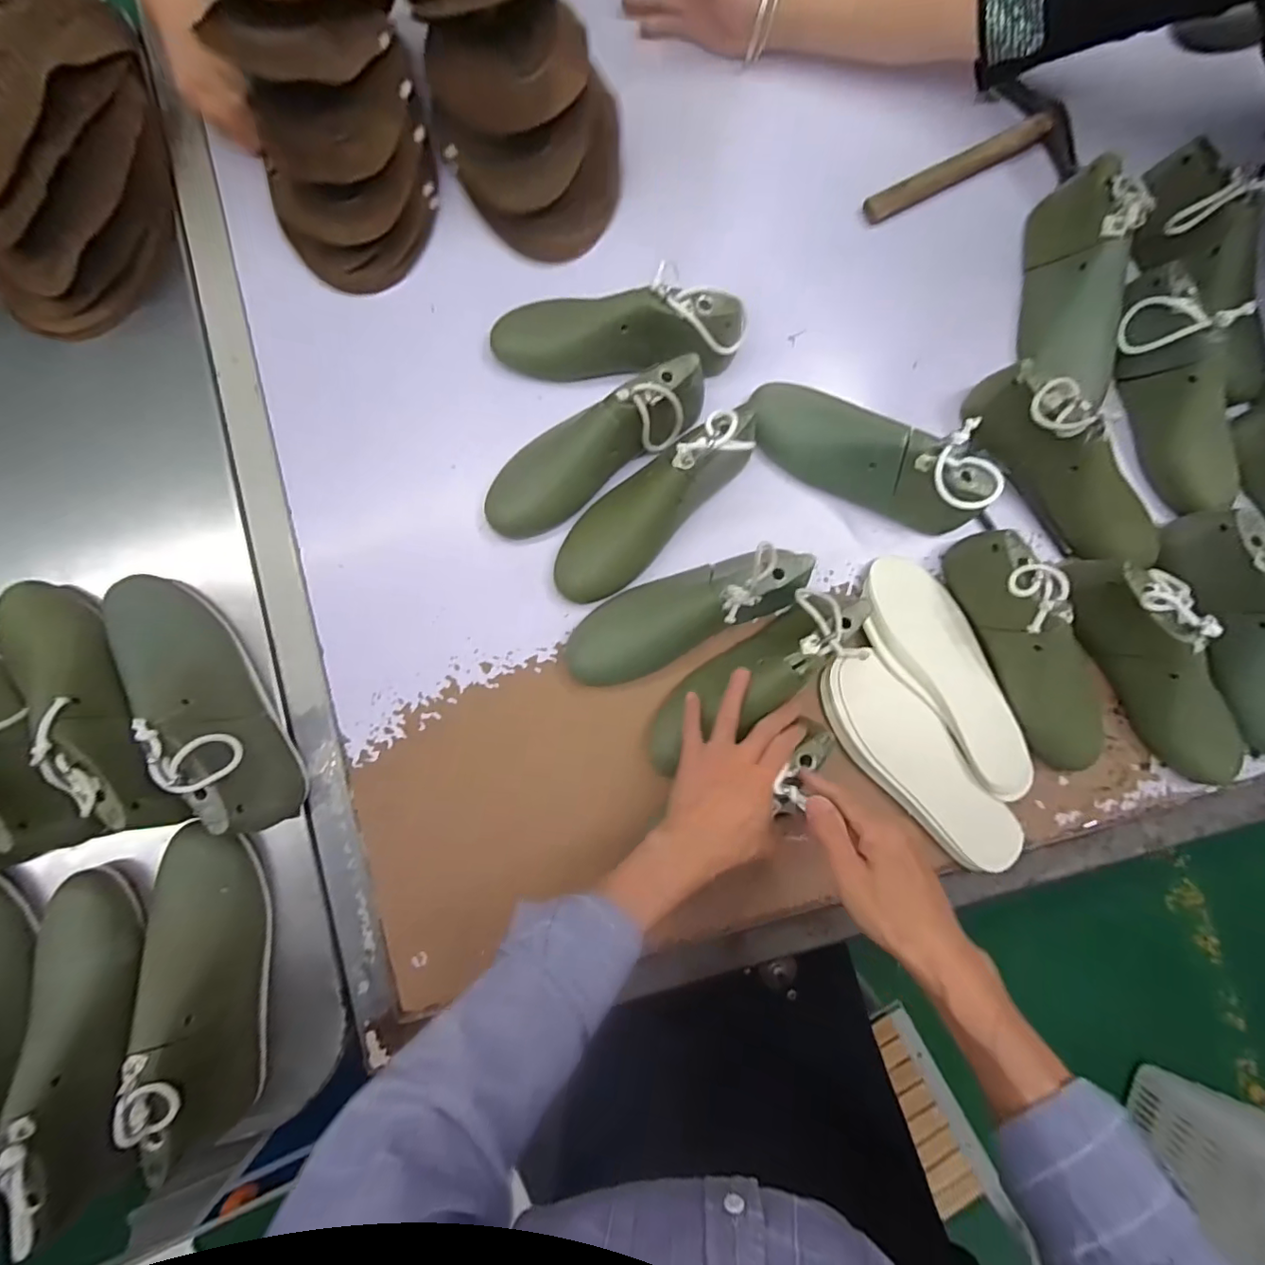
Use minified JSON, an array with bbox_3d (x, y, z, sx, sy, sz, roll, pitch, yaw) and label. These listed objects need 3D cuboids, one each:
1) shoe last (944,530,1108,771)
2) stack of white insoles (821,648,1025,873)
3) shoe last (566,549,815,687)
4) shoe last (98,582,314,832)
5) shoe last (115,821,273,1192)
[{"bbox_3d":[0.379,0.024,0.518,0.071,0.085,0.250,-29,97,-2],"label":"shoe last"},{"bbox_3d":[0.277,0.124,0.528,0.084,0.020,0.240,-43,85,-3],"label":"stack of white insoles"},{"bbox_3d":[0.045,-0.025,0.507,0.233,0.098,0.082,-26,85,-1],"label":"shoe last"},{"bbox_3d":[-0.397,0.062,0.490,0.078,0.107,0.264,-34,85,-2],"label":"shoe last"},{"bbox_3d":[-0.379,0.311,0.474,0.071,0.100,0.265,-4,85,1],"label":"shoe last"}]

